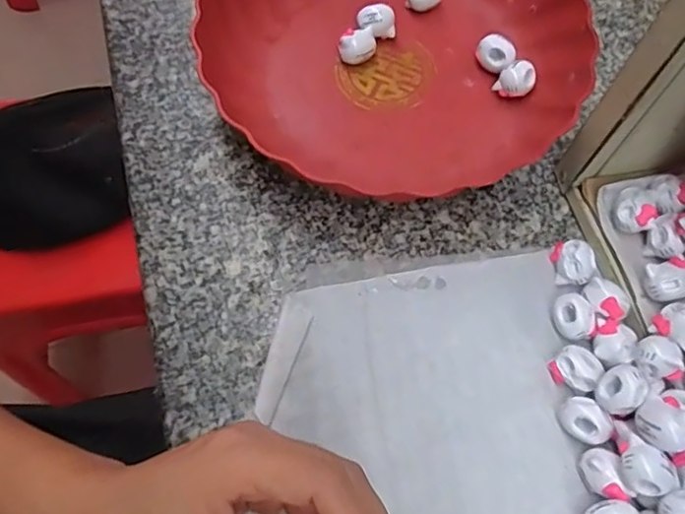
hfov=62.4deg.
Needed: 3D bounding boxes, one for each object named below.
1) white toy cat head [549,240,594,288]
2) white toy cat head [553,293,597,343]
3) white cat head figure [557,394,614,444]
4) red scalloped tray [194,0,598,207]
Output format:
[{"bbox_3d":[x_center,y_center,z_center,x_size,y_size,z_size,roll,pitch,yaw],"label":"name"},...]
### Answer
[{"bbox_3d":[0.132,0.004,0.327,0.021,0.021,0.023,1,65,-1],"label":"white toy cat head"},{"bbox_3d":[0.127,0.033,0.311,0.021,0.013,0.025,-13,66,-7],"label":"white toy cat head"},{"bbox_3d":[0.123,0.084,0.290,0.020,0.018,0.024,-24,68,-12],"label":"white cat head figure"},{"bbox_3d":[0.035,-0.143,0.371,0.231,0.049,0.214,17,66,7],"label":"red scalloped tray"}]

